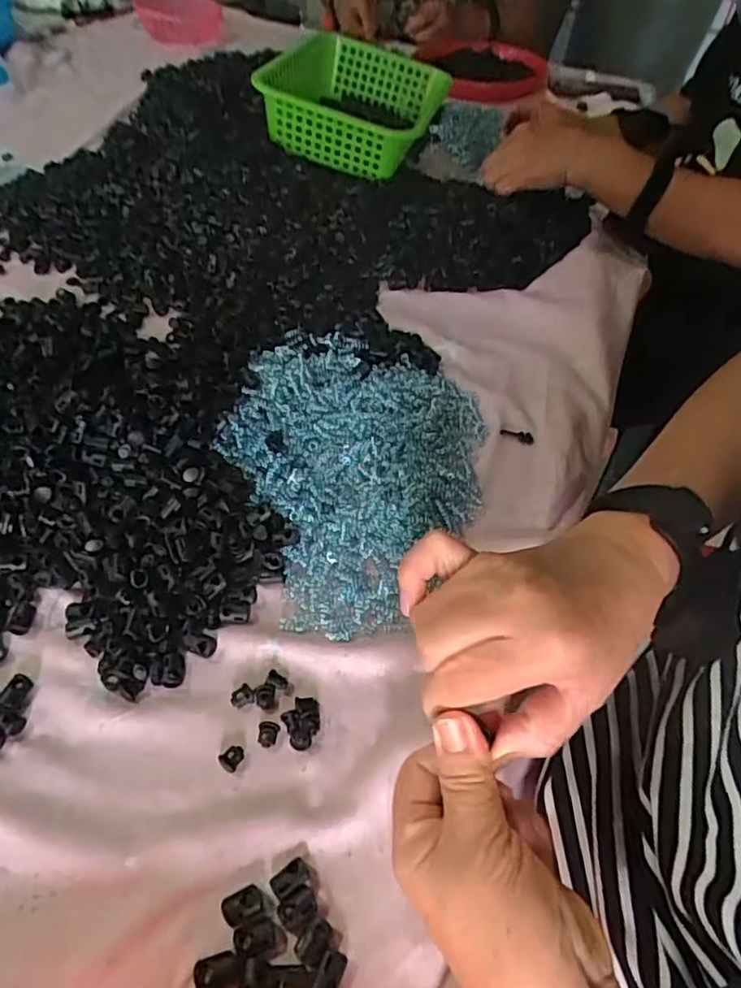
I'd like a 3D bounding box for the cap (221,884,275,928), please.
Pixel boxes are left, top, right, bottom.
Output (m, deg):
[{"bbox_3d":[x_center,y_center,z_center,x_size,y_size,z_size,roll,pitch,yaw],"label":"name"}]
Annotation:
[{"bbox_3d":[-0.063,0.211,0.312,0.025,0.005,0.016,-11,53,-13],"label":"cap"}]

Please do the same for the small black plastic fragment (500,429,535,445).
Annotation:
[{"bbox_3d":[0.132,-0.053,0.545,0.031,0.004,0.013,17,52,10],"label":"small black plastic fragment"}]

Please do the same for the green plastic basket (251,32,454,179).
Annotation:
[{"bbox_3d":[-0.017,-0.552,0.849,0.204,0.091,0.351,13,52,6],"label":"green plastic basket"}]

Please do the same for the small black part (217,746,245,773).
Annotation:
[{"bbox_3d":[-0.084,0.158,0.366,0.012,0.005,0.015,28,55,17],"label":"small black part"}]

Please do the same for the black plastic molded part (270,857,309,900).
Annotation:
[{"bbox_3d":[-0.043,0.202,0.320,0.019,0.006,0.012,-28,59,-24],"label":"black plastic molded part"}]

